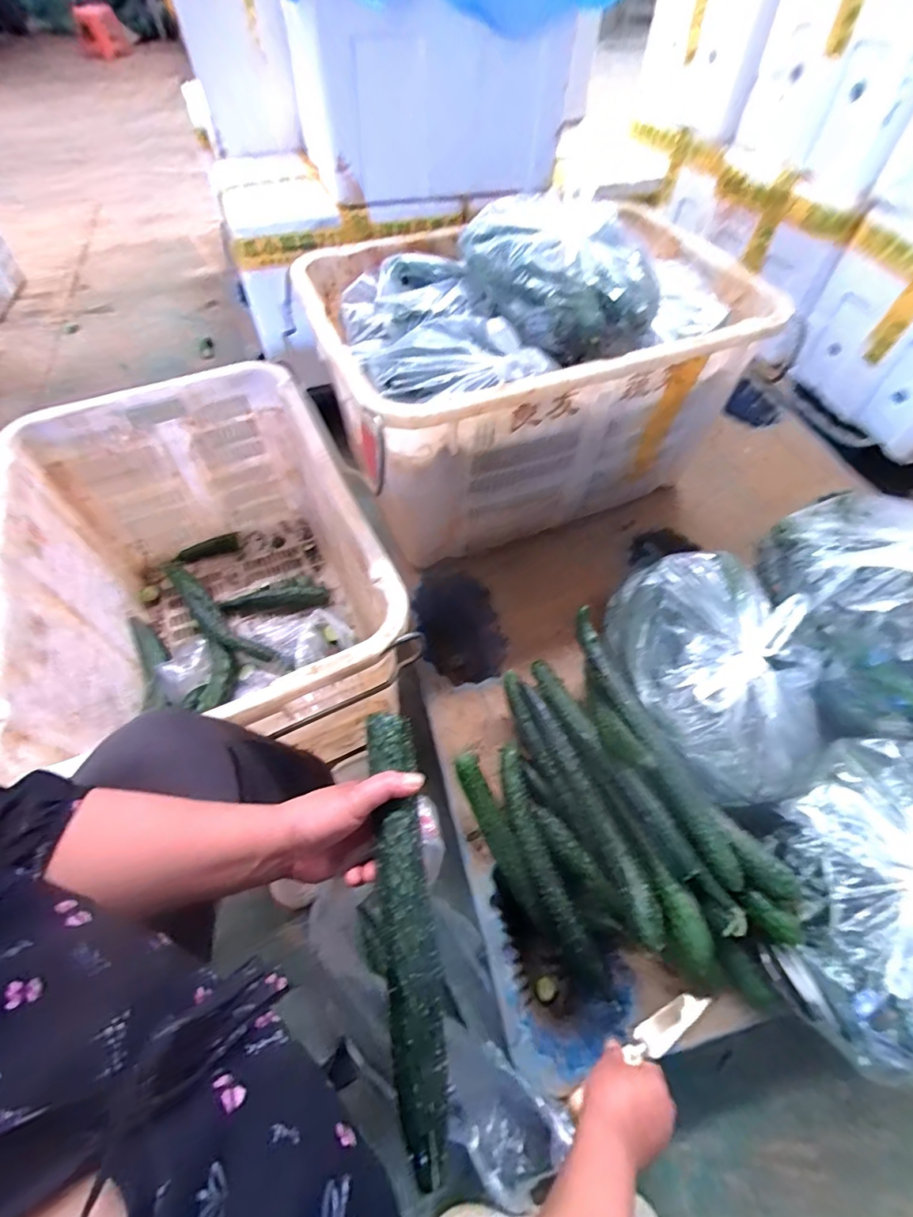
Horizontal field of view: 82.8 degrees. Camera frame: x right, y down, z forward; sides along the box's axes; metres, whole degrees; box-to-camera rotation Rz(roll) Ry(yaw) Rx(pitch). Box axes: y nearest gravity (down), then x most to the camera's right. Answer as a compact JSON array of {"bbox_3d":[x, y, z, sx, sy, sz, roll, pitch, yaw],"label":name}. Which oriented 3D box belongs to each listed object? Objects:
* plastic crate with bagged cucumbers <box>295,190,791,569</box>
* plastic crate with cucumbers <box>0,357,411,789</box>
[{"bbox_3d":[0.126,-0.423,0.902,0.675,0.391,0.467,-19,58,-14],"label":"plastic crate with bagged cucumbers"},{"bbox_3d":[-0.379,-0.036,0.844,0.455,0.360,0.651,-20,58,-14],"label":"plastic crate with cucumbers"}]

